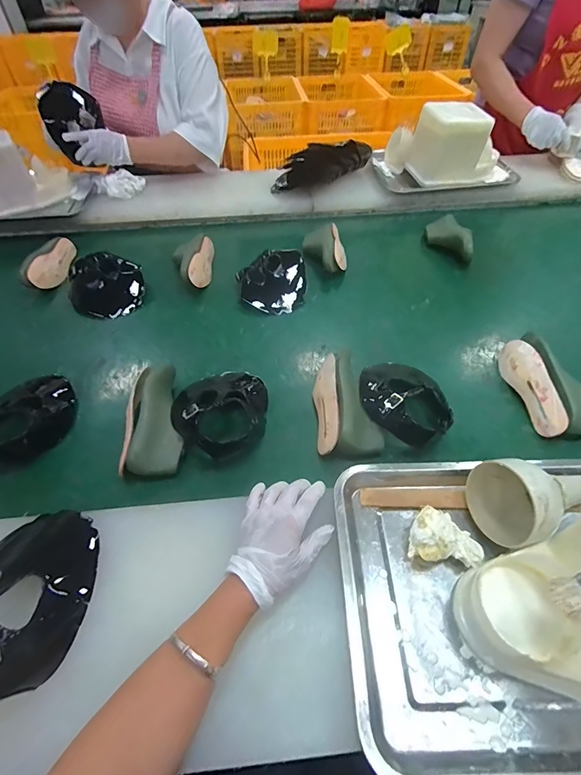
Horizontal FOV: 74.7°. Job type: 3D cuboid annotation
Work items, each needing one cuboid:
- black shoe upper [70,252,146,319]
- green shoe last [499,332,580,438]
[{"bbox_3d":[-0.403,-0.227,0.833,0.156,0.072,0.150,-25,53,-20],"label":"black shoe upper"},{"bbox_3d":[0.426,-0.010,0.628,0.097,0.059,0.199,-4,48,-3],"label":"green shoe last"}]

